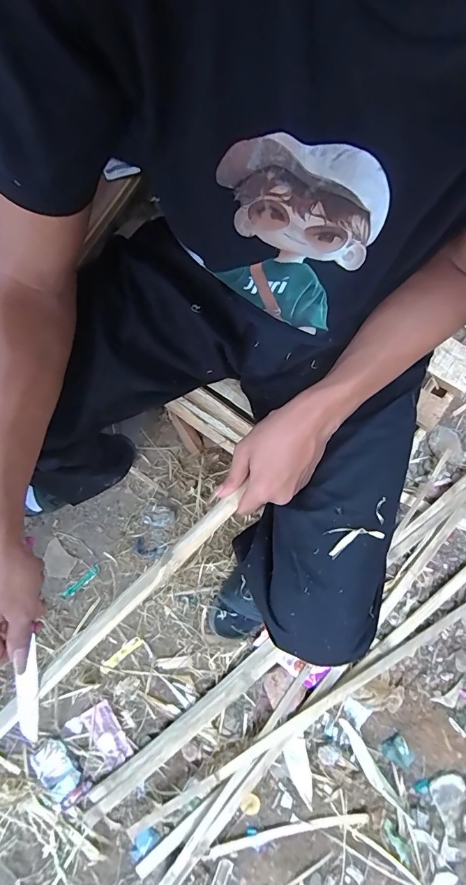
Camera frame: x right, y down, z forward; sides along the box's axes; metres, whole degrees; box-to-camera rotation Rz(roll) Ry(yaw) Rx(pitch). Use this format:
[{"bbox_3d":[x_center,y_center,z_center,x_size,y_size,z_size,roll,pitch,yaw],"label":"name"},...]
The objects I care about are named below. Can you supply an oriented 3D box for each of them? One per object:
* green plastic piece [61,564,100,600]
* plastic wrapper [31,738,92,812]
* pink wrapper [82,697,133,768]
[{"bbox_3d":[-0.318,0.295,0.819,0.092,0.007,0.018,-41,81,-9],"label":"green plastic piece"},{"bbox_3d":[-0.331,0.630,0.744,0.069,0.012,0.124,-40,83,-10],"label":"plastic wrapper"},{"bbox_3d":[-0.247,0.571,0.766,0.056,0.006,0.114,-33,82,-9],"label":"pink wrapper"}]

